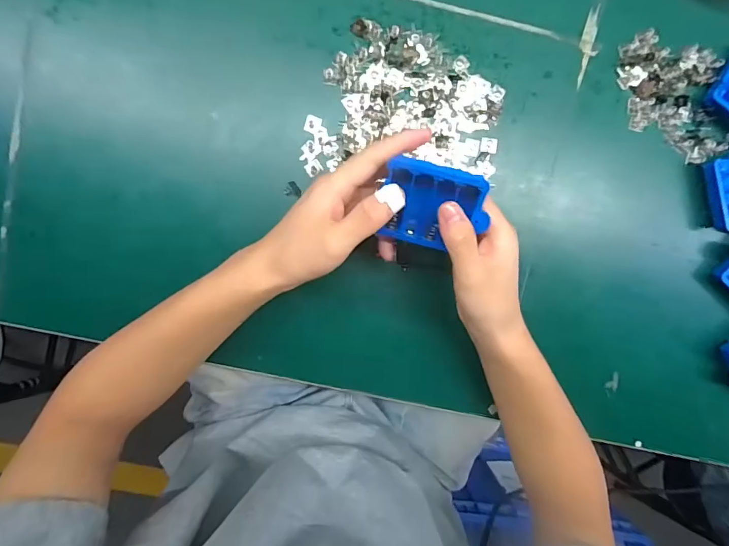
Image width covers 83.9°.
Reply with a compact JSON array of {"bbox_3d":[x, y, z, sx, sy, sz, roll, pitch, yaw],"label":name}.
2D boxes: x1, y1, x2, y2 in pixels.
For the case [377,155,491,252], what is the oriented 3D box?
[{"bbox_3d":[0.050,-0.047,0.295,0.073,0.014,0.066,16,141,-1],"label":"case"}]

